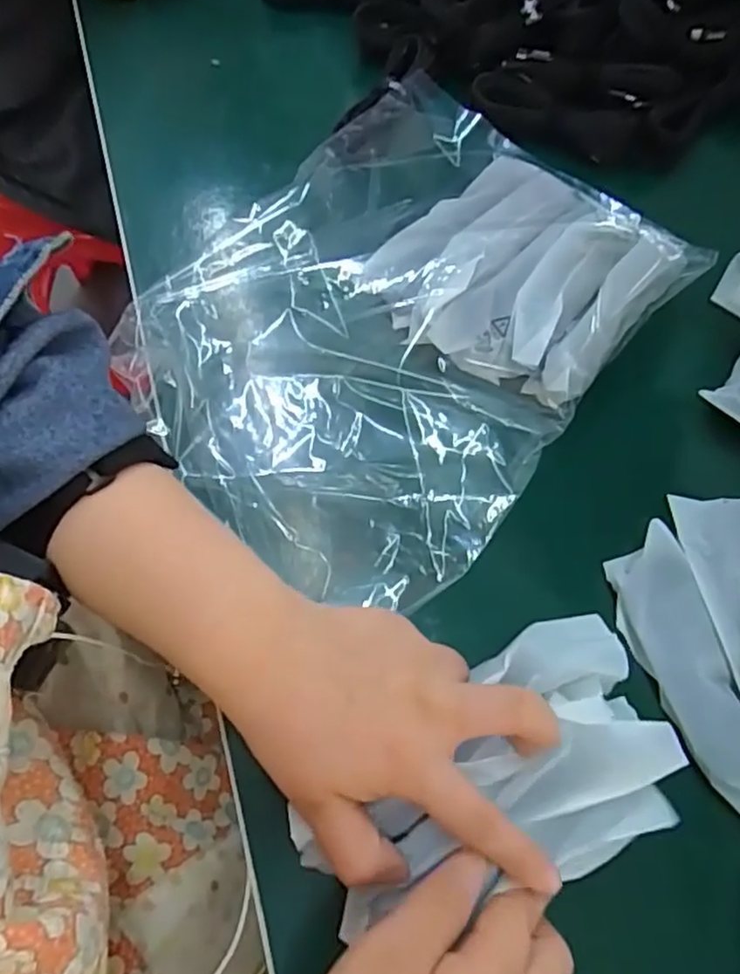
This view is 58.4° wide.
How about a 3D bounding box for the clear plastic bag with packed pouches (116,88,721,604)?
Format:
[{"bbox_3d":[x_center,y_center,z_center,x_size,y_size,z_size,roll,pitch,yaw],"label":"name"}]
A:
[{"bbox_3d":[0.019,-0.101,0.381,0.224,0.029,0.302,37,74,12],"label":"clear plastic bag with packed pouches"}]

